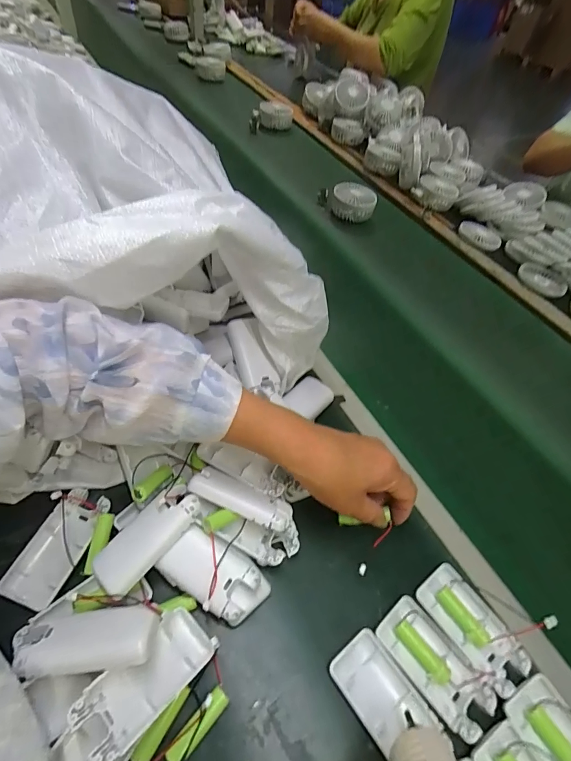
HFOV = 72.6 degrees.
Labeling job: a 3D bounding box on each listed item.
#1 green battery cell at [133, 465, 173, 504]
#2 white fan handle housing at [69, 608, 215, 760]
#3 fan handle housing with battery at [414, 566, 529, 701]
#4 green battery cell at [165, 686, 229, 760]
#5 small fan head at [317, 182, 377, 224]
[{"bbox_3d":[-0.122,0.094,0.362,0.011,0.014,0.051,20,19,12],"label":"green battery cell"},{"bbox_3d":[-0.098,0.212,0.277,0.044,0.014,0.093,37,36,22],"label":"white fan handle housing"},{"bbox_3d":[0.160,0.212,0.336,0.045,0.016,0.093,-29,62,-27],"label":"fan handle housing with battery"},{"bbox_3d":[-0.062,0.248,0.279,0.014,0.017,0.050,37,56,19],"label":"green battery cell"},{"bbox_3d":[0.131,-0.378,0.817,0.108,0.042,0.080,-3,53,-11],"label":"small fan head"}]

